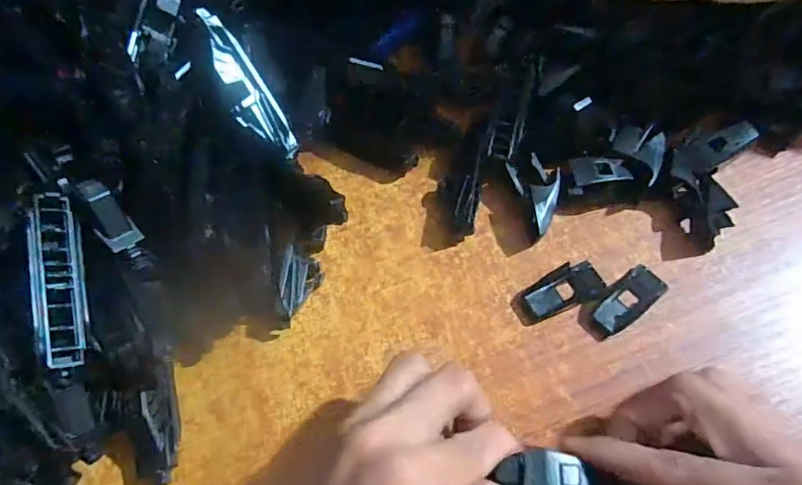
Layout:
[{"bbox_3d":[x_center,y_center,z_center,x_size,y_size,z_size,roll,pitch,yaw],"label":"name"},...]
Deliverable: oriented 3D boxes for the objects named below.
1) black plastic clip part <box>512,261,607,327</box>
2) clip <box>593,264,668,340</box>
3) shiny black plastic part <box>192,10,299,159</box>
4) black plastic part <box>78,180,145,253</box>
[{"bbox_3d":[0.079,0.025,0.254,0.046,0.005,0.021,-21,63,-9],"label":"black plastic clip part"},{"bbox_3d":[0.113,0.030,0.250,0.044,0.005,0.018,-37,67,-17],"label":"clip"},{"bbox_3d":[-0.080,-0.079,0.257,0.021,0.005,0.080,-33,104,-15],"label":"shiny black plastic part"},{"bbox_3d":[-0.133,-0.013,0.228,0.016,0.004,0.034,-40,109,-46],"label":"black plastic part"}]

